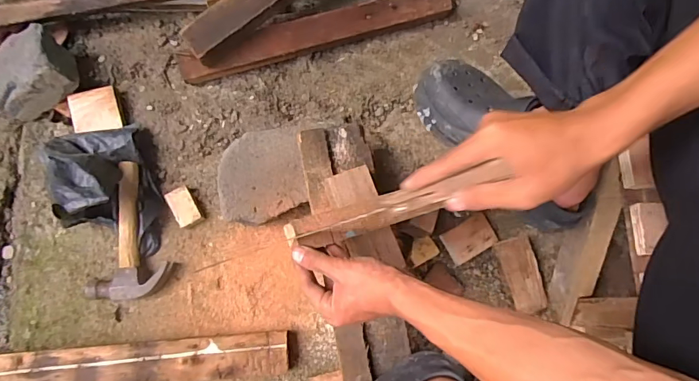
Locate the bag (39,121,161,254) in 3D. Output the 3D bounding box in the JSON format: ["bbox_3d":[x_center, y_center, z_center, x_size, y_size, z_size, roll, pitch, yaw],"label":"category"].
[{"bbox_3d":[-0.377,-0.006,0.667,0.129,0.121,0.219,-18,76,-5],"label":"bag"}]

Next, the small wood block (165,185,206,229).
[{"bbox_3d":[-0.264,0.027,0.704,0.037,0.030,0.064,-30,78,-8],"label":"small wood block"}]

